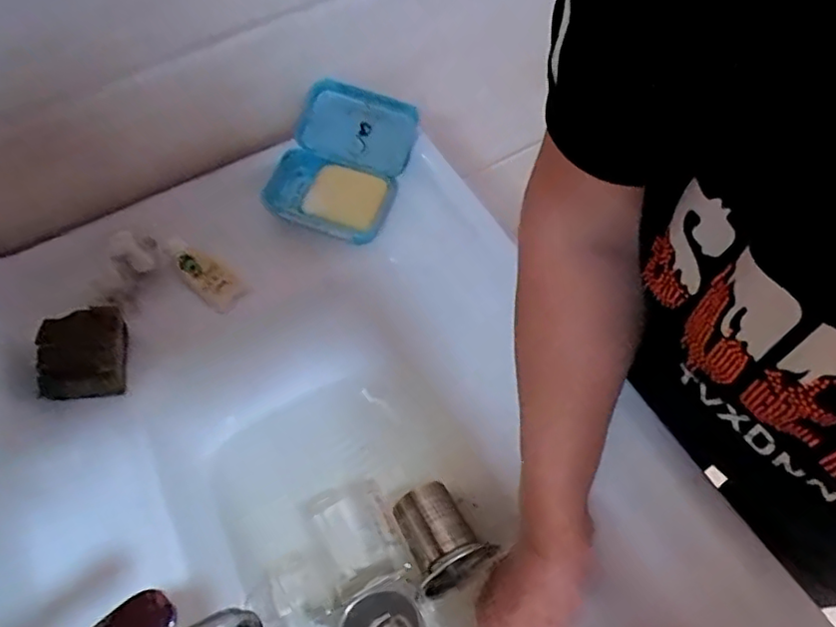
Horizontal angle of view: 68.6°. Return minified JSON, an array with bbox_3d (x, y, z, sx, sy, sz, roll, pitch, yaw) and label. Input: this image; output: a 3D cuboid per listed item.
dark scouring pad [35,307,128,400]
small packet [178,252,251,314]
[{"bbox_3d":[-0.265,0.032,0.486,0.063,0.008,0.070,-6,97,-18],"label":"dark scouring pad"},{"bbox_3d":[-0.185,-0.033,0.544,0.067,0.008,0.035,42,82,8],"label":"small packet"}]

